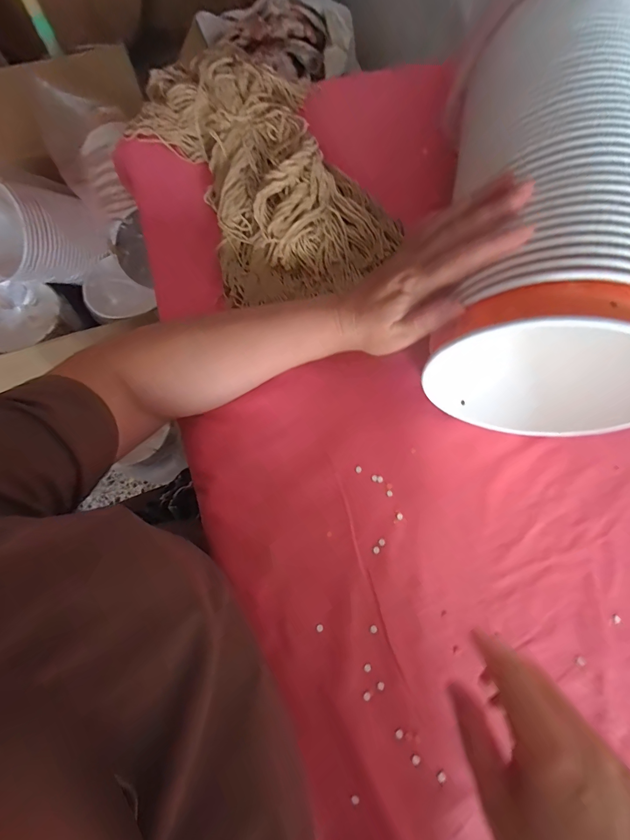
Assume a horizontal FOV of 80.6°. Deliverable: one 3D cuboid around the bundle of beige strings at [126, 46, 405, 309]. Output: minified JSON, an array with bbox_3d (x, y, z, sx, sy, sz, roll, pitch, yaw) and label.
[{"bbox_3d":[-0.059,-0.272,0.394,0.200,0.057,0.322,-22,74,-7],"label":"bundle of beige strings"}]

